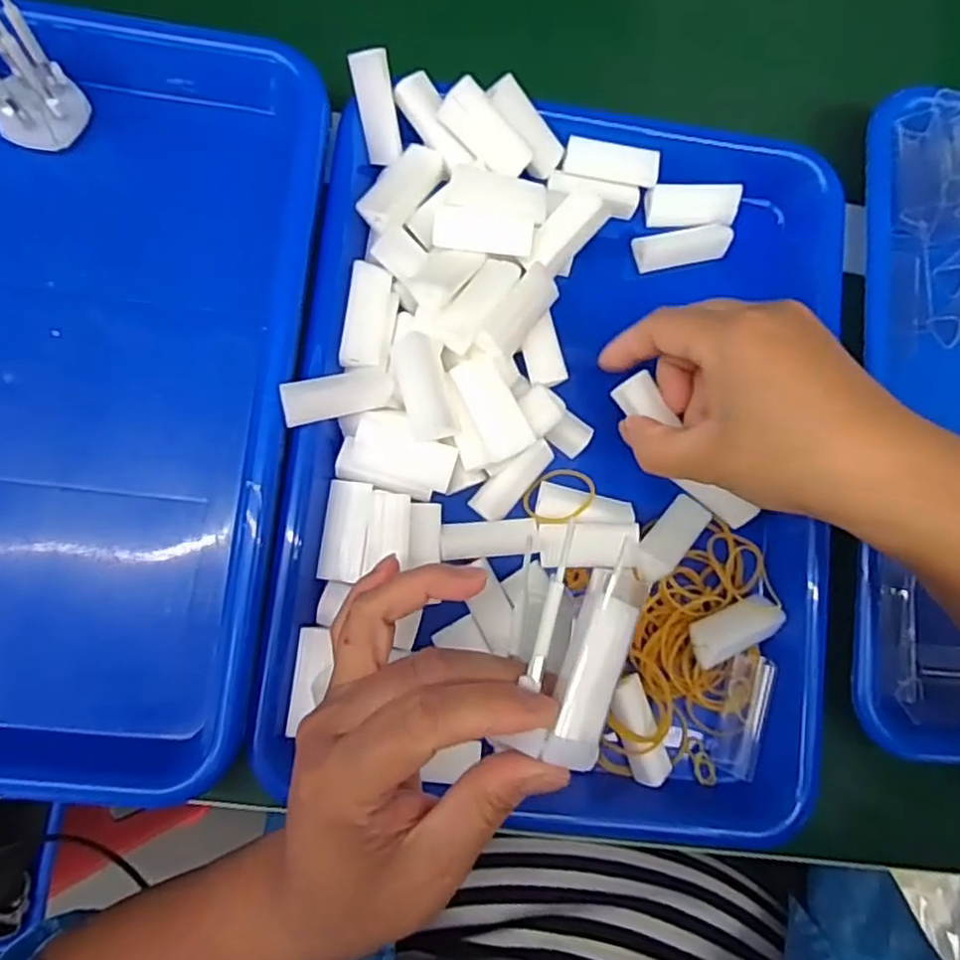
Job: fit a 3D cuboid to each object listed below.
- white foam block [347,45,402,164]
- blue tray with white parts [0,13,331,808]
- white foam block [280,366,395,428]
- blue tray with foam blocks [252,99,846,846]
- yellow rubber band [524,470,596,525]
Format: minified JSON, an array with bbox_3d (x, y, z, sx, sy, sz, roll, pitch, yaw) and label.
[{"bbox_3d":[-0.047,-0.171,0.311,0.017,0.010,0.045,-11,126,-6],"label":"white foam block"},{"bbox_3d":[-0.205,-0.039,0.292,0.239,0.043,0.324,7,84,-4],"label":"blue tray with white parts"},{"bbox_3d":[-0.062,-0.038,0.299,0.051,0.009,0.017,-17,86,-27],"label":"white foam block"},{"bbox_3d":[0.043,-0.009,0.325,0.252,0.060,0.339,7,84,-4],"label":"blue tray with foam blocks"},{"bbox_3d":[0.038,0.008,0.322,0.034,0.004,0.028,-42,58,-16],"label":"yellow rubber band"}]

